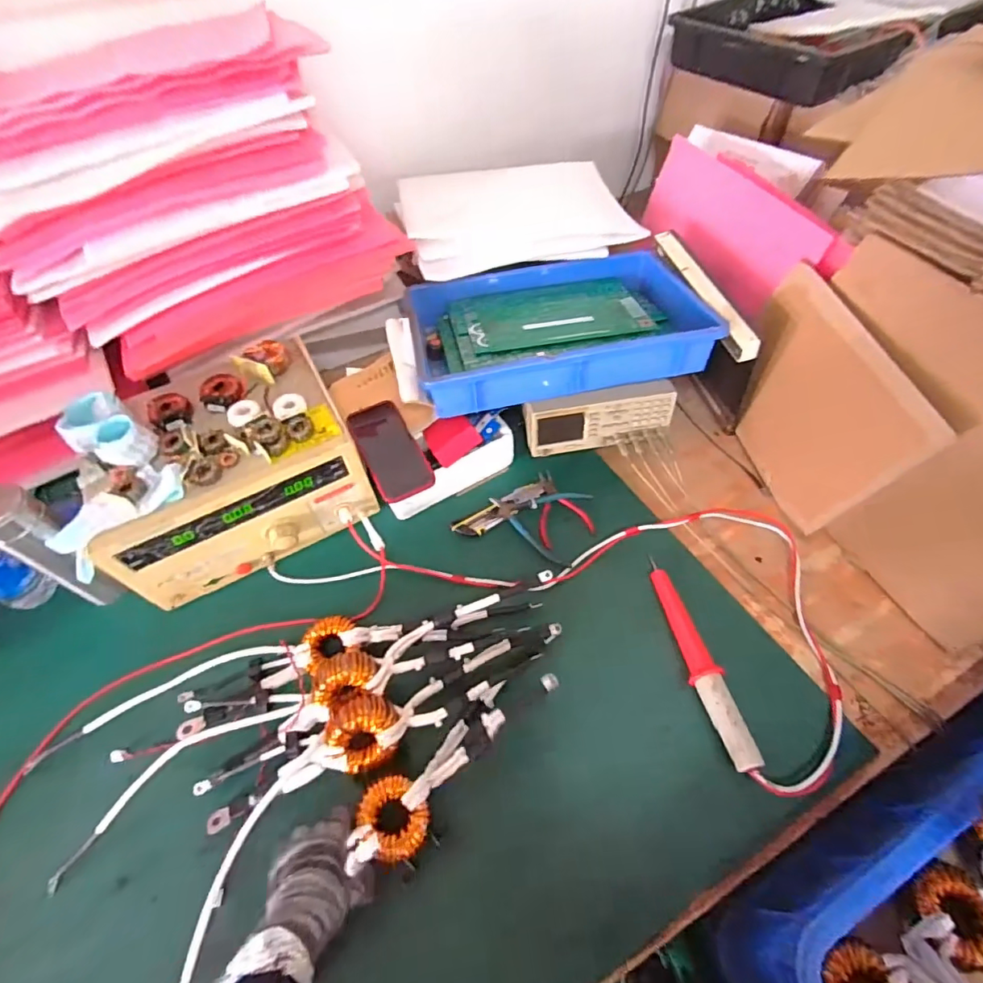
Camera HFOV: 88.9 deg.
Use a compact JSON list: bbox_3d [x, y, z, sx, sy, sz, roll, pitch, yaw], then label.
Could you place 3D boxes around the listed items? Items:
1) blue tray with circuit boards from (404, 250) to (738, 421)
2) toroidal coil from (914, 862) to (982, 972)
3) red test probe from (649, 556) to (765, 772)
[{"bbox_3d":[0.091,-0.266,0.776,0.416,0.071,0.289,-11,55,-5],"label":"blue tray with circuit boards"},{"bbox_3d":[0.429,0.390,0.462,0.061,0.026,0.074,3,55,5],"label":"toroidal coil"},{"bbox_3d":[0.248,0.197,0.609,0.031,0.040,0.253,-12,55,-5],"label":"red test probe"}]

